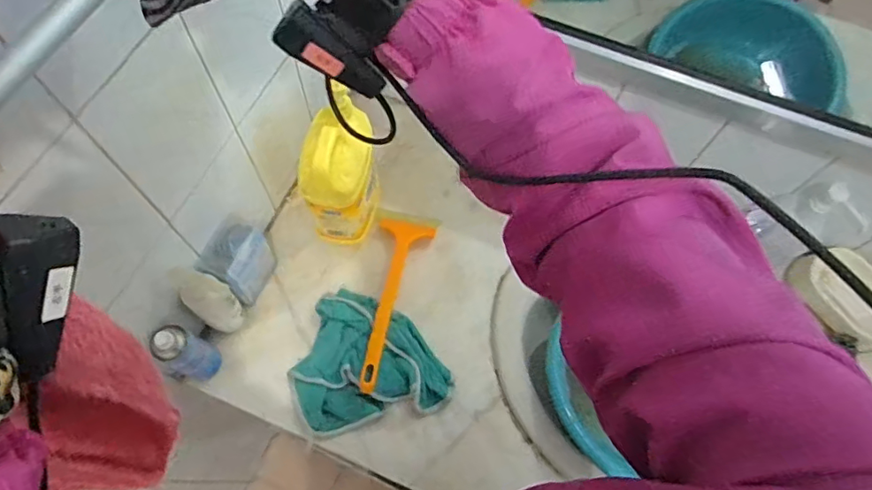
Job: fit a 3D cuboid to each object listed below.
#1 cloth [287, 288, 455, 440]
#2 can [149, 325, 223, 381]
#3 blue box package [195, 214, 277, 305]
[{"bbox_3d":[-0.102,0.160,0.800,0.226,0.039,0.200,-11,67,-7],"label":"cloth"},{"bbox_3d":[-0.336,0.144,0.731,0.055,0.130,0.052,1,66,-2],"label":"can"},{"bbox_3d":[-0.286,0.024,0.800,0.057,0.159,0.099,18,67,5],"label":"blue box package"}]

